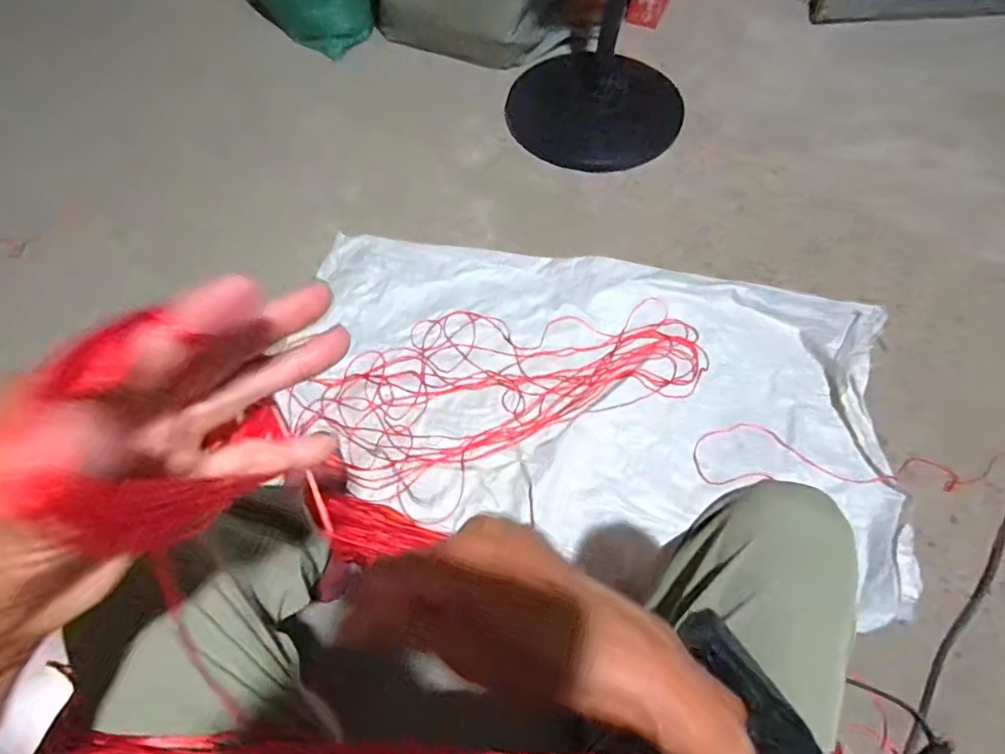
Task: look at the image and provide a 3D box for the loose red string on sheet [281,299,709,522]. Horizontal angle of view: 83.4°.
[{"bbox_3d":[0.001,0.001,0.925,0.631,0.017,0.302,-26,66,-13],"label":"loose red string on sheet"}]

